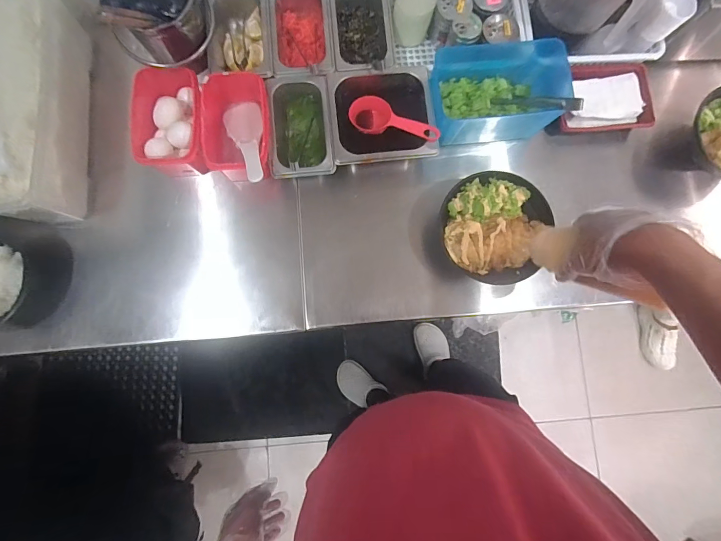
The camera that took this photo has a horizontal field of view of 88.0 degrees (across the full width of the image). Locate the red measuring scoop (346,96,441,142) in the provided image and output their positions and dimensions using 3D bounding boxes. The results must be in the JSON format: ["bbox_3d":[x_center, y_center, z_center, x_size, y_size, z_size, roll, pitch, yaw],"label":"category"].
[{"bbox_3d":[0.058,-0.250,0.638,0.155,0.045,0.062,20,82,14],"label":"red measuring scoop"}]

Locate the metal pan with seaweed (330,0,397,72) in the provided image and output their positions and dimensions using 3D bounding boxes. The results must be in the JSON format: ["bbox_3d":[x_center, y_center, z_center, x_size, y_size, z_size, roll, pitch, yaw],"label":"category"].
[{"bbox_3d":[0.003,-0.418,0.662,0.104,0.076,0.188,-5,83,-3],"label":"metal pan with seaweed"}]

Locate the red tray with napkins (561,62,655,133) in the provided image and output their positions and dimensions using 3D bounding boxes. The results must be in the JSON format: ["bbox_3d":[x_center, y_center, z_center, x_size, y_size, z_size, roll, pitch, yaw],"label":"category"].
[{"bbox_3d":[0.443,-0.318,0.689,0.160,0.050,0.122,-1,83,-2],"label":"red tray with napkins"}]

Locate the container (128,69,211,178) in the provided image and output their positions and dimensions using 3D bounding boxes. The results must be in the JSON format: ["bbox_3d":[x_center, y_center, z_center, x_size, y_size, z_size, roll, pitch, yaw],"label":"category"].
[{"bbox_3d":[-0.312,-0.244,0.634,0.114,0.086,0.171,-5,83,-3],"label":"container"}]

